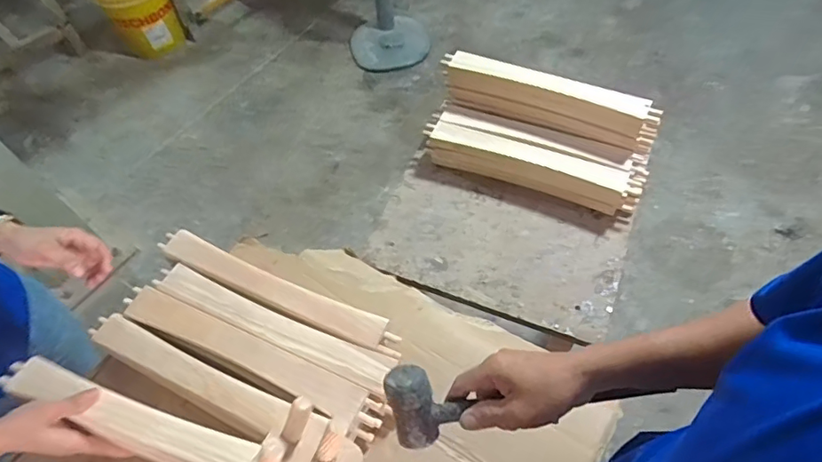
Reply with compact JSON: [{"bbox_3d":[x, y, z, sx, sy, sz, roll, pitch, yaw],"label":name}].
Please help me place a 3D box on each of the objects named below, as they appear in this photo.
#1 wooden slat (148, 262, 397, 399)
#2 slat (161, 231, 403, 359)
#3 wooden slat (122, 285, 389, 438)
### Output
[{"bbox_3d":[-0.195,0.125,0.714,0.365,0.016,0.047,21,61,15],"label":"wooden slat"},{"bbox_3d":[-0.196,0.081,0.744,0.388,0.019,0.047,22,61,16],"label":"slat"},{"bbox_3d":[-0.221,0.166,0.702,0.391,0.041,0.054,22,61,16],"label":"wooden slat"}]

